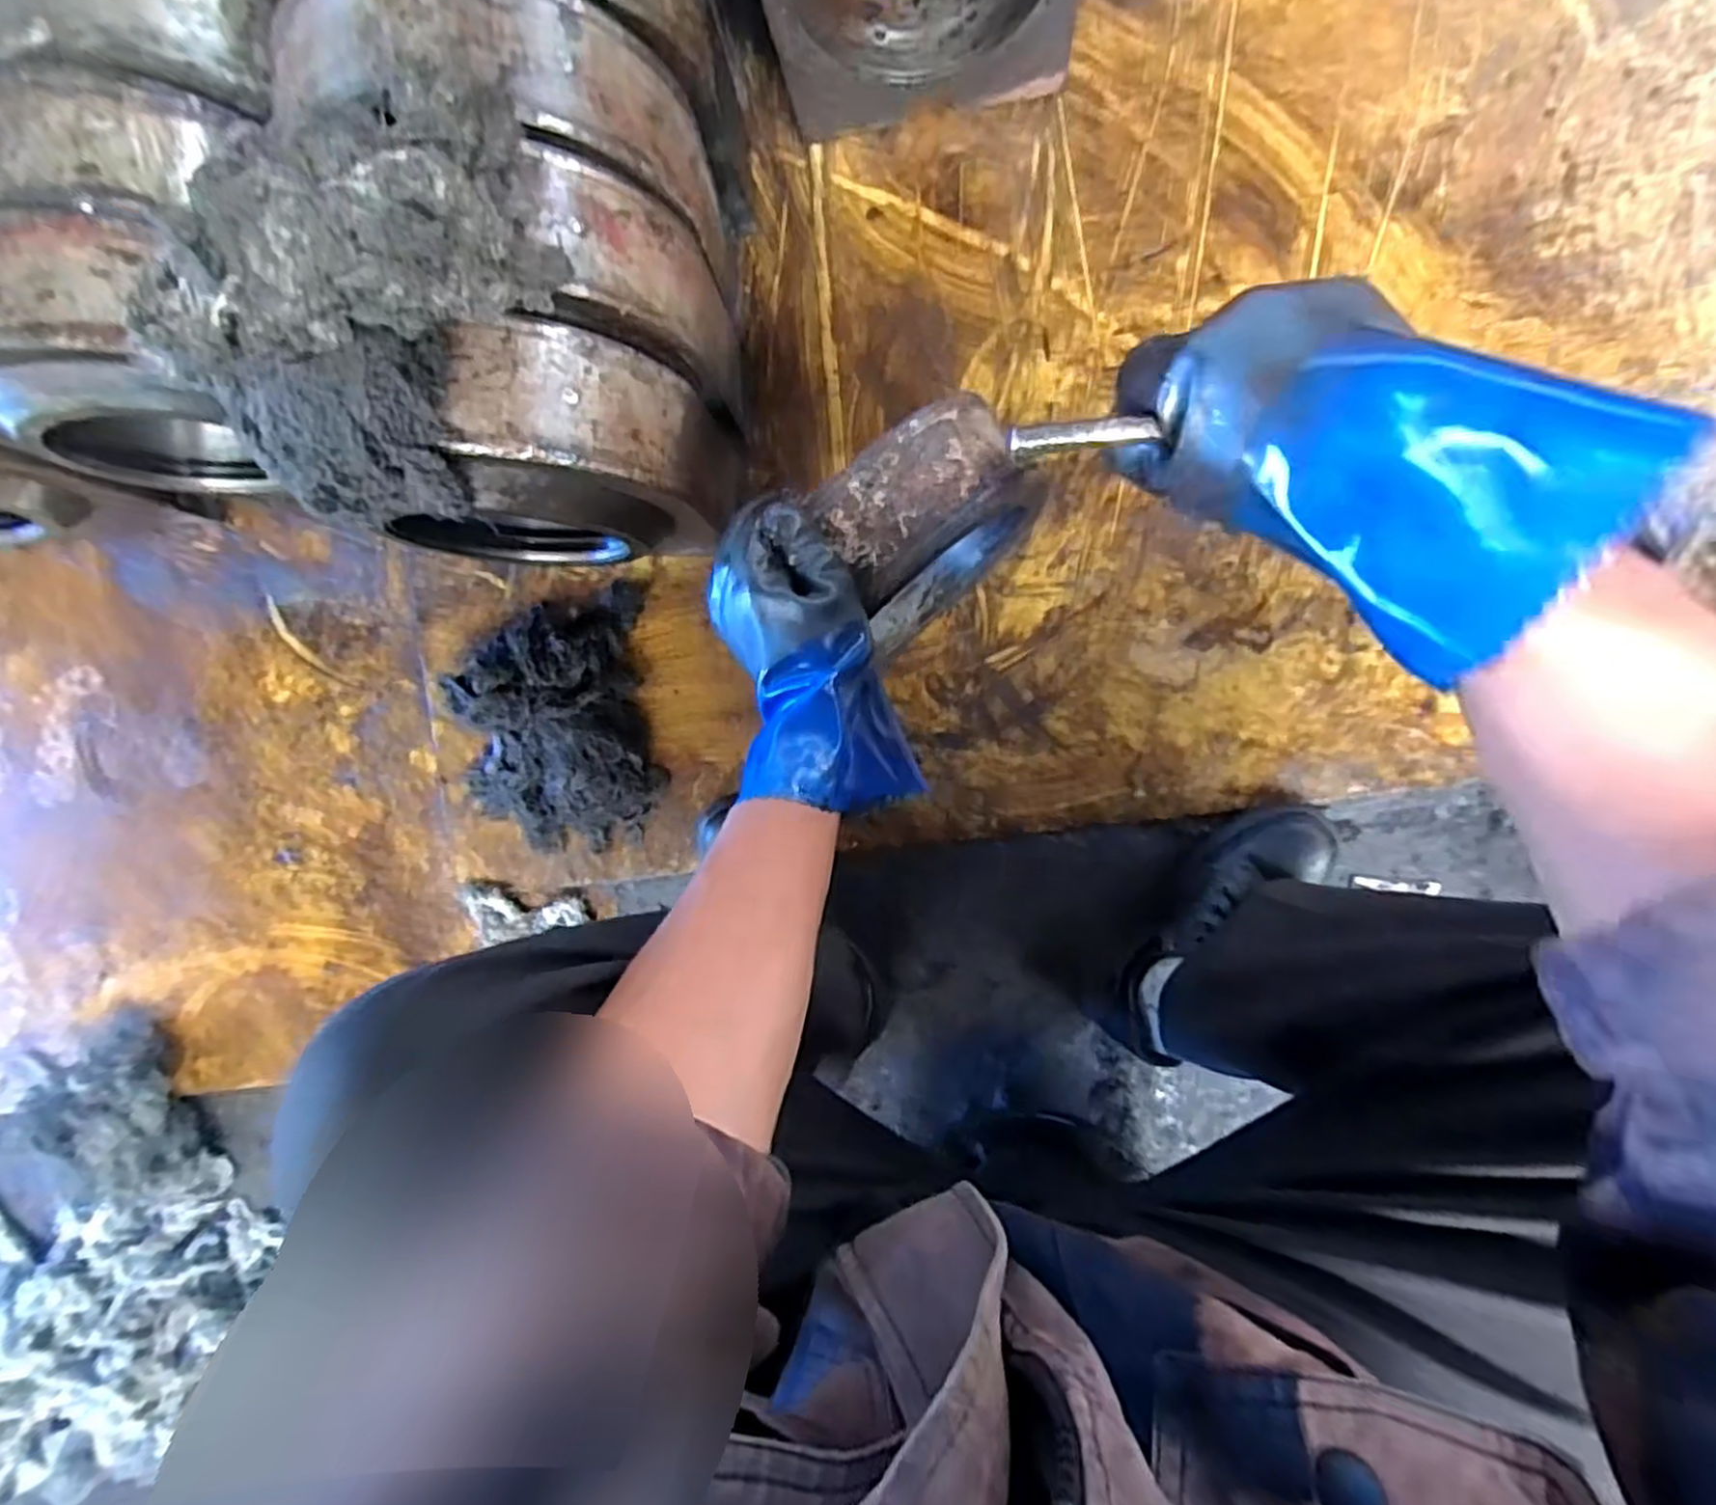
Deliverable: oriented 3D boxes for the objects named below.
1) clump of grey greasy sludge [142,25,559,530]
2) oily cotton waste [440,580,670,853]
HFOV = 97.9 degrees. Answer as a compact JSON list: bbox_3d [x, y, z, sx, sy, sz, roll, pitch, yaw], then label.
[{"bbox_3d":[-0.258,-0.250,0.414,0.113,0.128,0.248,37,96,3],"label":"clump of grey greasy sludge"},{"bbox_3d":[-0.310,-0.030,0.754,0.205,0.078,0.256,-6,92,7],"label":"oily cotton waste"}]

